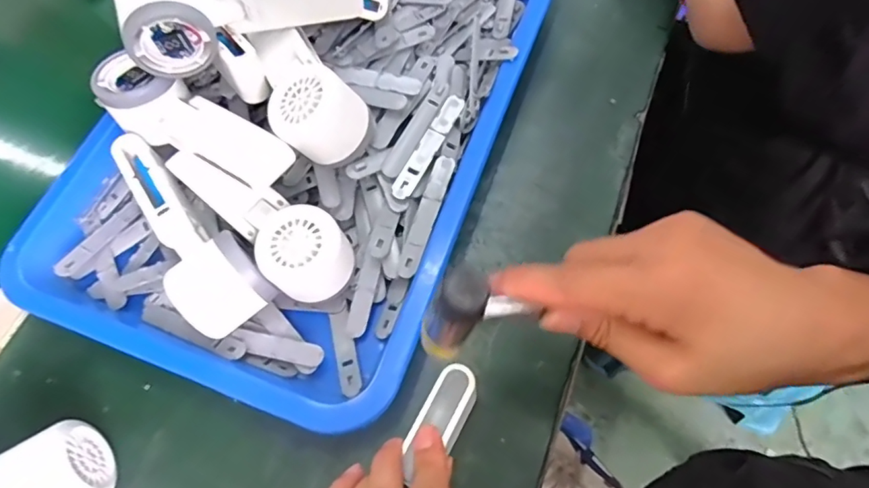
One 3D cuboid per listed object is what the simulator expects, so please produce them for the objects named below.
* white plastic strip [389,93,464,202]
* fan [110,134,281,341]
[{"bbox_3d":[-0.004,-0.074,0.389,0.015,0.007,0.094,25,70,18],"label":"white plastic strip"},{"bbox_3d":[-0.181,-0.005,0.379,0.056,0.060,0.173,-40,66,-12],"label":"fan"}]

